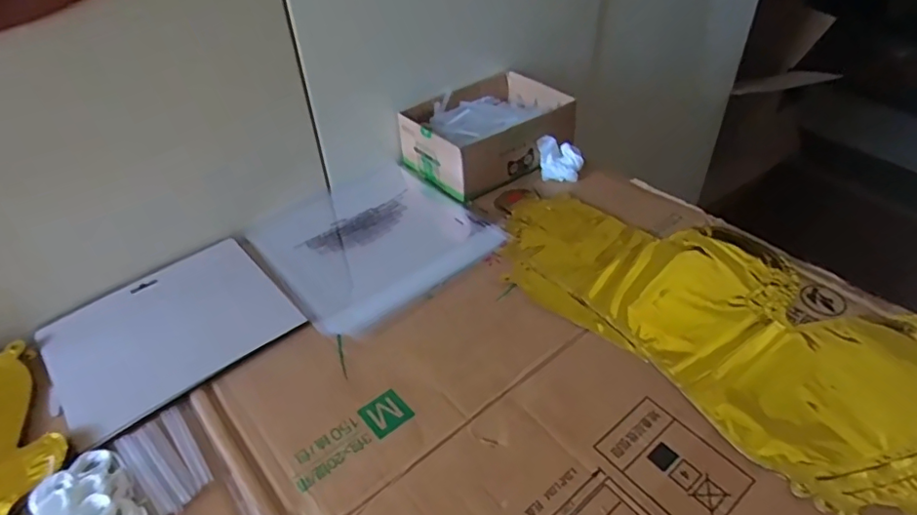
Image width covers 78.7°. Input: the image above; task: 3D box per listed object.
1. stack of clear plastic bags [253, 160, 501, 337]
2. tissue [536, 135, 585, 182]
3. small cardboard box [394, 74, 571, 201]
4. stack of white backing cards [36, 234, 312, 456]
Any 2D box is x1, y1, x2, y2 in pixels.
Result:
[{"bbox_3d":[-0.100,-0.028,0.608,0.215,0.005,0.234,-32,49,-29],"label":"stack of clear plastic bags"},{"bbox_3d":[0.123,-0.119,0.664,0.051,0.035,0.040,-4,41,-2],"label":"tissue"},{"bbox_3d":[0.038,-0.159,0.704,0.197,0.064,0.143,-25,46,-24],"label":"small cardboard box"},{"bbox_3d":[-0.260,0.061,0.502,0.186,0.008,0.159,-32,49,-29],"label":"stack of white backing cards"}]

